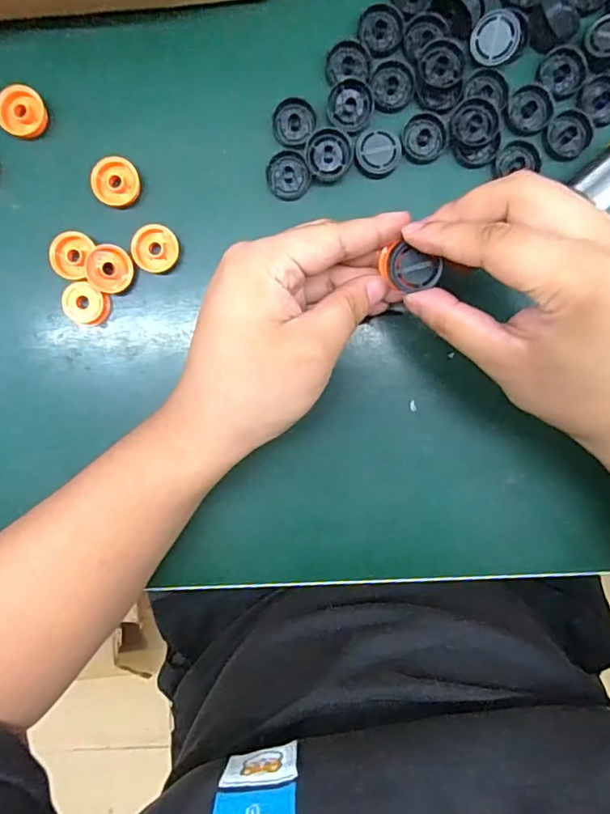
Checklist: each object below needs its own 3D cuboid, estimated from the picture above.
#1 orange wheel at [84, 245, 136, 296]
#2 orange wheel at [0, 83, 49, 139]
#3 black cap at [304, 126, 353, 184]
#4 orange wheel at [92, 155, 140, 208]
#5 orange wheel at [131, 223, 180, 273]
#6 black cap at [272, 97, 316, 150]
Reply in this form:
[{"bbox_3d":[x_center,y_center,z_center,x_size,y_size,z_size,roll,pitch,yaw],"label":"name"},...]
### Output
[{"bbox_3d":[-0.109,-0.077,0.305,0.025,0.004,0.026,9,105,-23],"label":"orange wheel"},{"bbox_3d":[-0.156,-0.163,0.302,0.025,0.009,0.026,0,93,0],"label":"orange wheel"},{"bbox_3d":[0.013,-0.139,0.302,0.025,0.008,0.027,0,93,0],"label":"black cap"},{"bbox_3d":[-0.105,-0.126,0.306,0.024,0.013,0.025,0,93,0],"label":"orange wheel"},{"bbox_3d":[-0.084,-0.090,0.310,0.024,0.012,0.026,0,93,0],"label":"orange wheel"},{"bbox_3d":[-0.007,-0.159,0.305,0.023,0.005,0.025,0,93,0],"label":"black cap"}]

